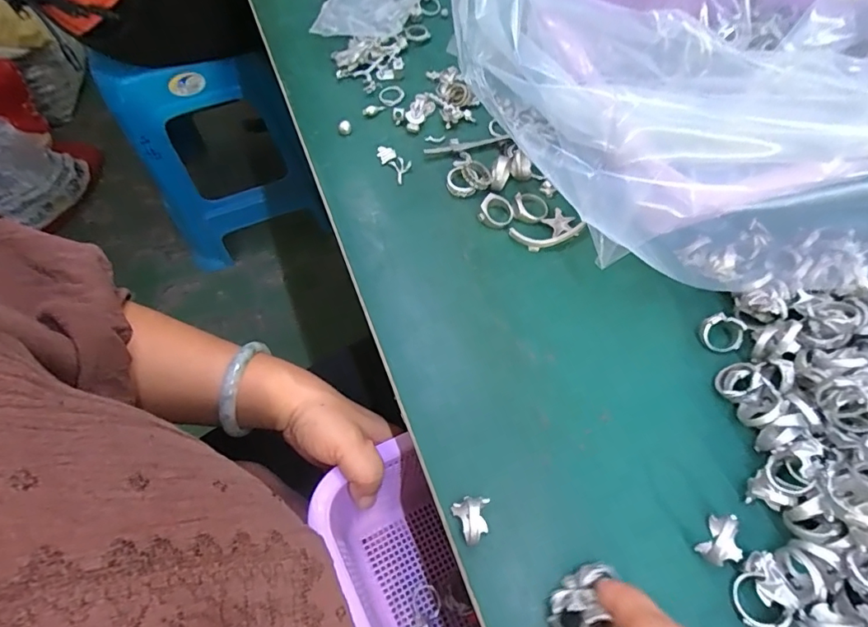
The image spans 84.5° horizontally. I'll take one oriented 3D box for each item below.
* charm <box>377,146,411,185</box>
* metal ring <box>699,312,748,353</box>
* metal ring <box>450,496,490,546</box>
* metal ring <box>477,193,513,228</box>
[{"bbox_3d":[-0.029,-0.114,0.357,0.016,0.006,0.032,-35,69,-13],"label":"charm"},{"bbox_3d":[0.180,0.012,0.298,0.025,0.007,0.025,1,98,7],"label":"metal ring"},{"bbox_3d":[0.021,0.108,0.252,0.019,0.020,0.022,-24,69,-10],"label":"metal ring"},{"bbox_3d":[0.045,-0.072,0.336,0.023,0.011,0.022,0,67,0],"label":"metal ring"}]

